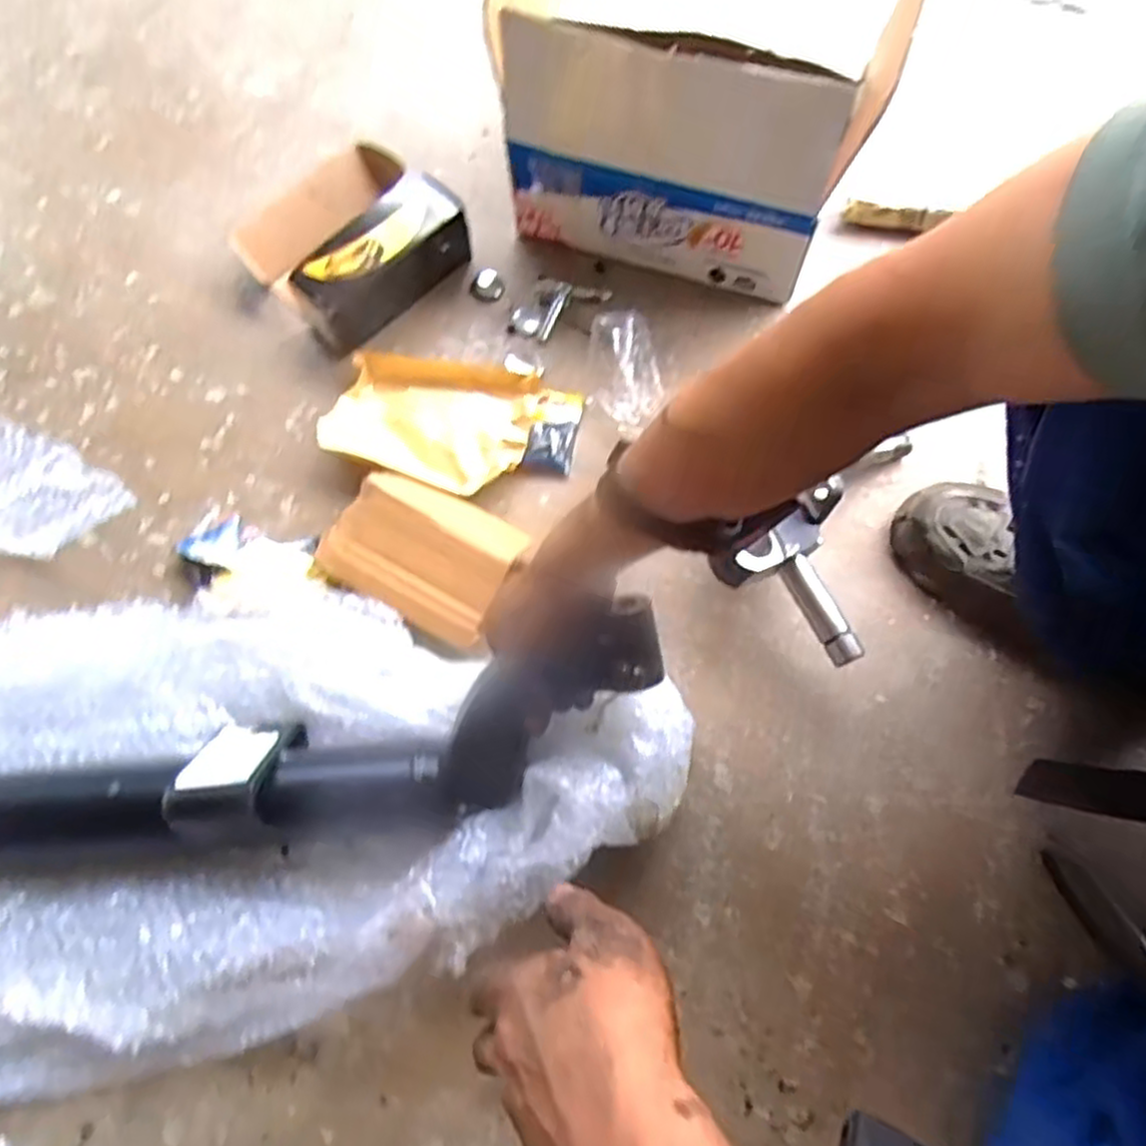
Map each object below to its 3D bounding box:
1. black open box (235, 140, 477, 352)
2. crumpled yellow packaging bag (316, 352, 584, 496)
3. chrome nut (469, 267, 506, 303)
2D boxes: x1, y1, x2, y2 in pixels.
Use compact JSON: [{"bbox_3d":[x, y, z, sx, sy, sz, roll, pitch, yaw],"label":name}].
[{"bbox_3d":[-0.226,-0.341,0.762,0.184,0.076,0.187,-42,74,-13],"label":"black open box"},{"bbox_3d":[-0.112,-0.139,0.697,0.222,0.031,0.125,11,71,5],"label":"crumpled yellow packaging bag"},{"bbox_3d":[-0.089,-0.300,0.780,0.033,0.013,0.032,0,70,1],"label":"chrome nut"}]

